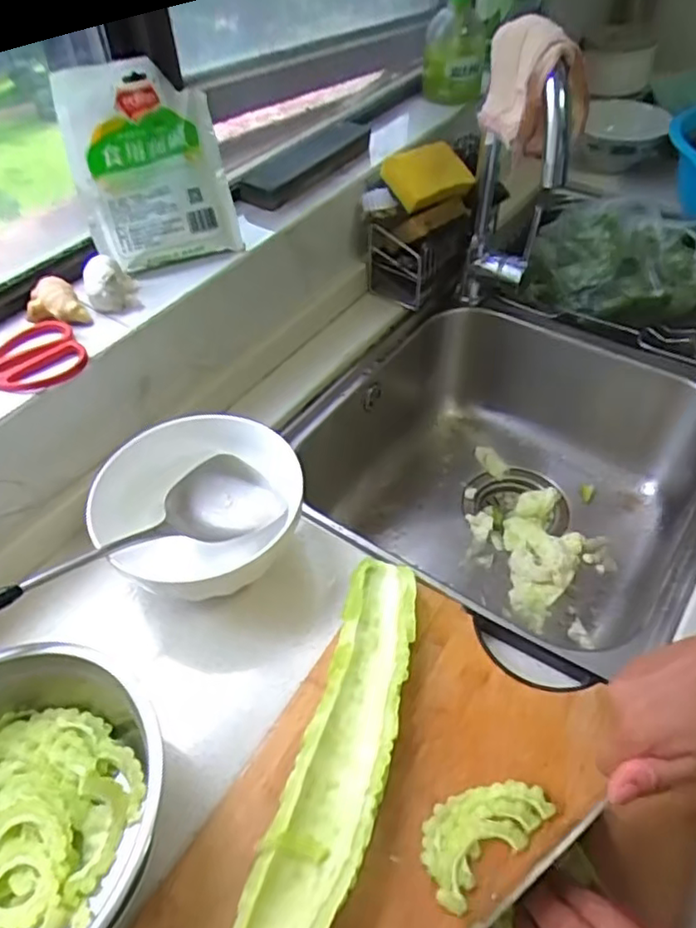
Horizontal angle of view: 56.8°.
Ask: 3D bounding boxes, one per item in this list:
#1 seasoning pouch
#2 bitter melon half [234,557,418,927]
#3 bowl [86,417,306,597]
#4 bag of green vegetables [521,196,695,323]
[{"bbox_3d":[-0.185,-0.278,0.605,0.135,0.168,0.028,-16,26,-15],"label":"seasoning pouch"},{"bbox_3d":[-0.003,0.195,0.439,0.061,0.041,0.297,12,47,13],"label":"bitter melon half"},{"bbox_3d":[-0.125,0.040,0.563,0.167,0.088,0.146,-34,54,-28],"label":"bowl"},{"bbox_3d":[0.368,-0.282,0.860,0.227,0.112,0.181,19,49,19],"label":"bag of green vegetables"}]

